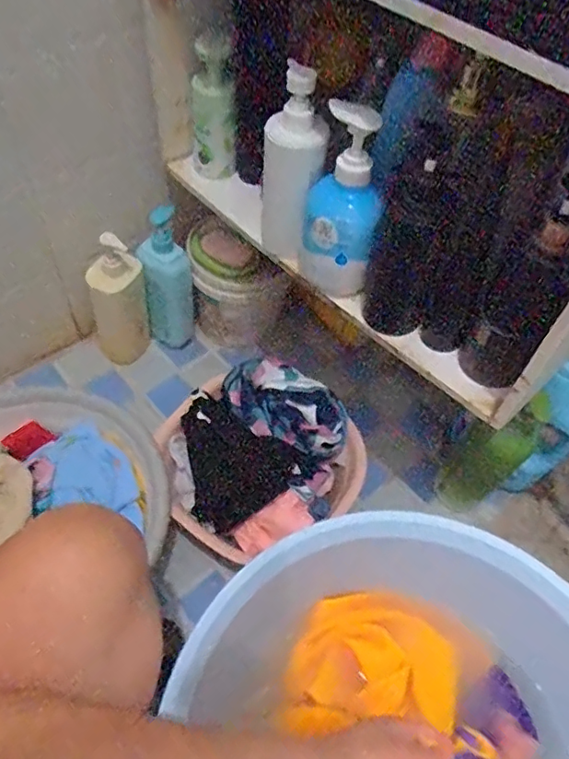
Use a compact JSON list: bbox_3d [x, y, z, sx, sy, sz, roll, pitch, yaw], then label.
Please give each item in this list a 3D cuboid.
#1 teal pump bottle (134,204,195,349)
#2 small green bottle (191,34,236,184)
[{"bbox_3d":[-0.190,-0.156,0.897,0.072,0.241,0.054,8,53,2],"label":"teal pump bottle"},{"bbox_3d":[-0.094,-0.349,0.714,0.057,0.166,0.043,-4,54,-7],"label":"small green bottle"}]

